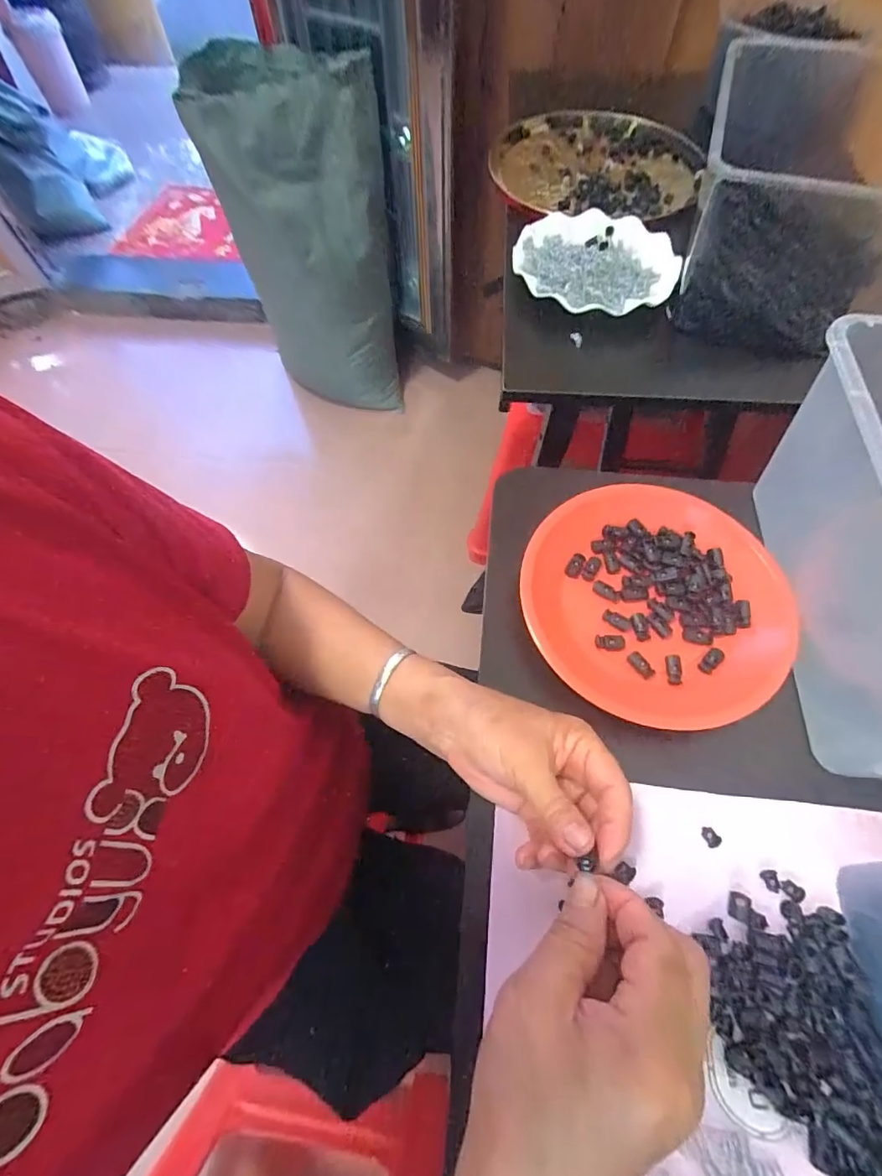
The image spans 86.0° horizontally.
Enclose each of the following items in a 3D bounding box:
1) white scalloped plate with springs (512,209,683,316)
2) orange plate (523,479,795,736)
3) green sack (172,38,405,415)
[{"bbox_3d":[0.179,-0.383,0.554,0.183,0.024,0.181,0,64,1],"label":"white scalloped plate with springs"},{"bbox_3d":[0.162,0.008,0.362,0.196,0.028,0.181,0,64,1],"label":"orange plate"},{"bbox_3d":[-0.331,-0.875,1.314,0.392,0.786,0.300,-11,64,-5],"label":"green sack"}]

